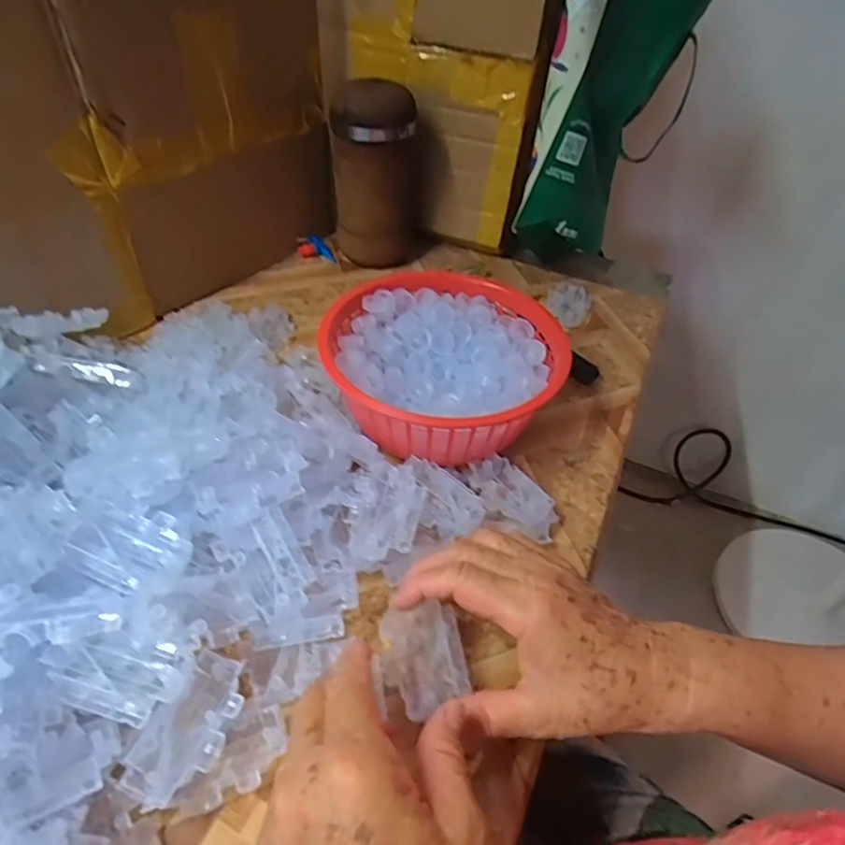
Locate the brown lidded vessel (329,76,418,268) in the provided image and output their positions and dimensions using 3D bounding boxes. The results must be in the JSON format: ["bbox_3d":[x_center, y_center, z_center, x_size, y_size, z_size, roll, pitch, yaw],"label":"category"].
[{"bbox_3d":[-0.048,-0.262,0.621,0.079,0.168,0.071,12,44,6],"label":"brown lidded vessel"}]

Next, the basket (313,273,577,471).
[{"bbox_3d":[0.015,-0.045,0.469,0.185,0.069,0.197,-5,45,-12],"label":"basket"}]

